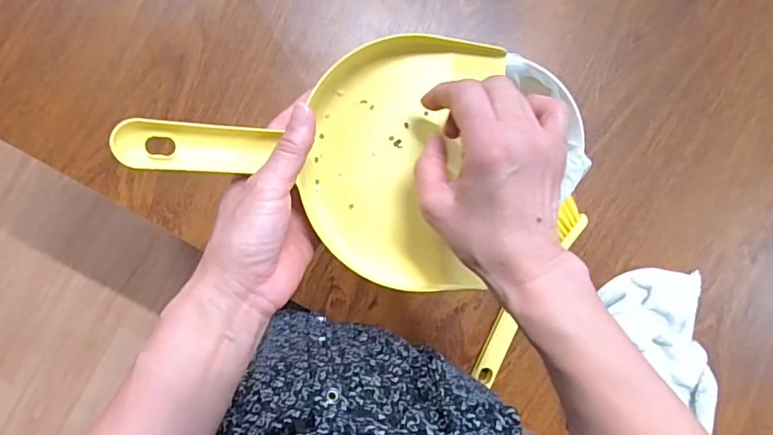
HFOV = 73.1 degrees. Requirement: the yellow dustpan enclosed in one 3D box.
[{"bbox_3d":[-0.045,-0.053,0.357,0.250,0.090,0.191,9,89,-4],"label":"yellow dustpan"}]

